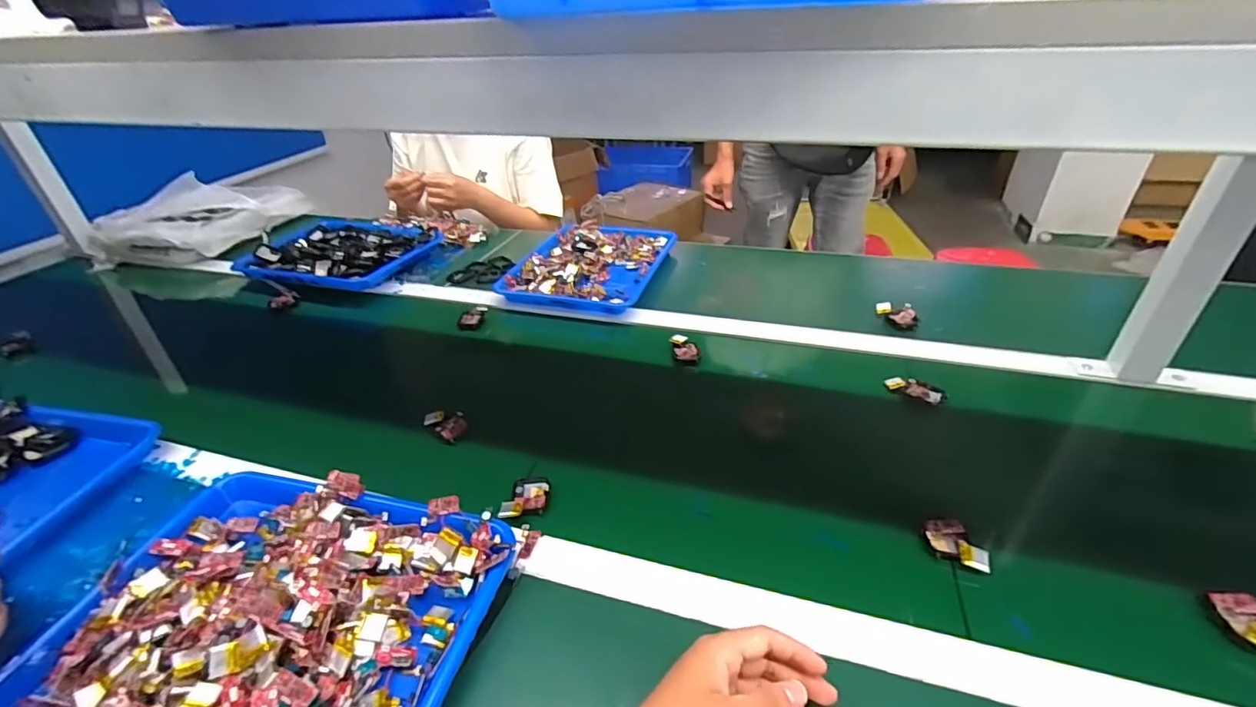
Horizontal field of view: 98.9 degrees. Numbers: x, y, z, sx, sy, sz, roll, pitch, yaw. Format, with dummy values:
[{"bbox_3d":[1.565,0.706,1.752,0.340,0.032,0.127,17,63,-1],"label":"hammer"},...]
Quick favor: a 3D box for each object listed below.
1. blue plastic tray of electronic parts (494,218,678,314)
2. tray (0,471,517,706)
[{"bbox_3d":[-0.064,-0.168,0.989,0.246,0.032,0.307,8,36,16],"label":"blue plastic tray of electronic parts"},{"bbox_3d":[-0.284,0.210,0.430,0.332,0.060,0.257,7,36,15],"label":"tray"}]

